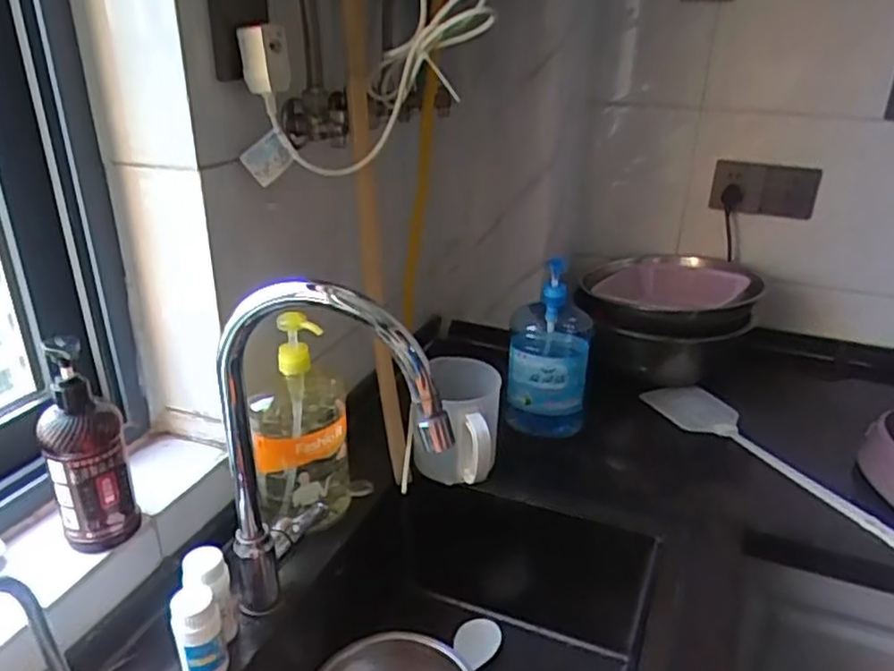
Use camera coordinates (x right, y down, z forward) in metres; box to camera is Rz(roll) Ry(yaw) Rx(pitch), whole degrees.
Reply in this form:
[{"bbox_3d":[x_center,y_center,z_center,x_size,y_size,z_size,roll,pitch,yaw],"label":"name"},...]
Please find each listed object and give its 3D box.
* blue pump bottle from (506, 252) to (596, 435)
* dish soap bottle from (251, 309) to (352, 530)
[{"bbox_3d":[0.149,0.030,1.007,0.114,0.256,0.091,3,25,4],"label":"blue pump bottle"},{"bbox_3d":[-0.173,0.103,0.814,0.109,0.250,0.089,-3,25,-10],"label":"dish soap bottle"}]

